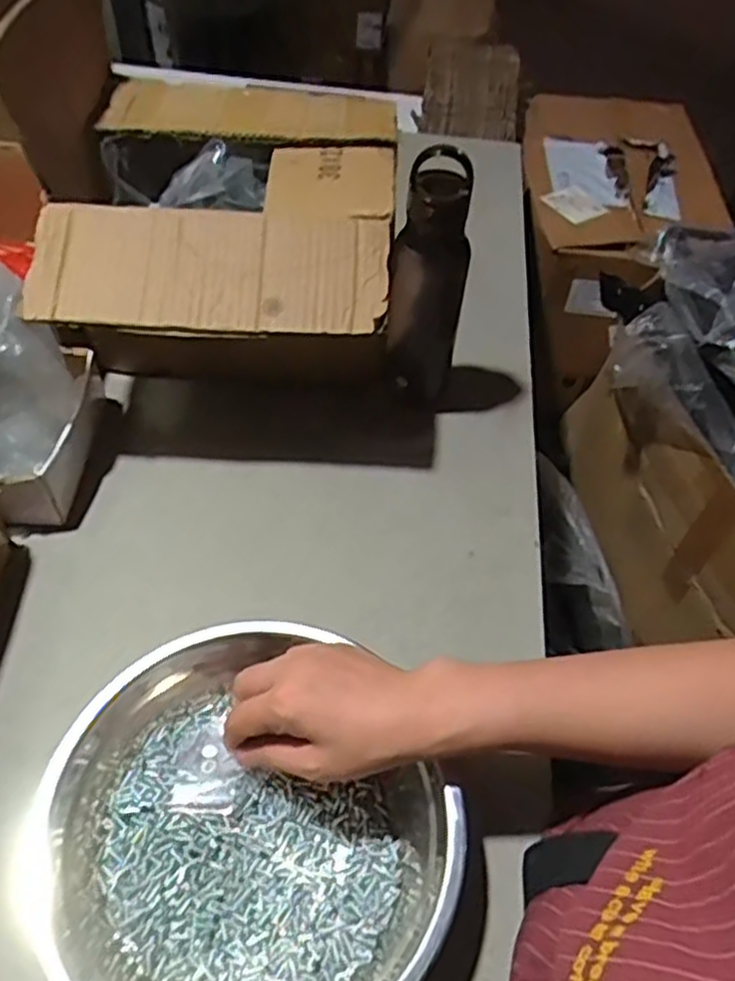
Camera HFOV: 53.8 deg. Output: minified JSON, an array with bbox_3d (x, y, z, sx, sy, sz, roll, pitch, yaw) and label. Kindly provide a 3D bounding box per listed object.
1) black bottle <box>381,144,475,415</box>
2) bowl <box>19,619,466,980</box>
[{"bbox_3d":[0.056,-0.187,0.677,0.067,0.233,0.060,11,52,5],"label":"black bottle"},{"bbox_3d":[-0.081,0.212,0.462,0.254,0.078,0.248,2,52,-3],"label":"bowl"}]

